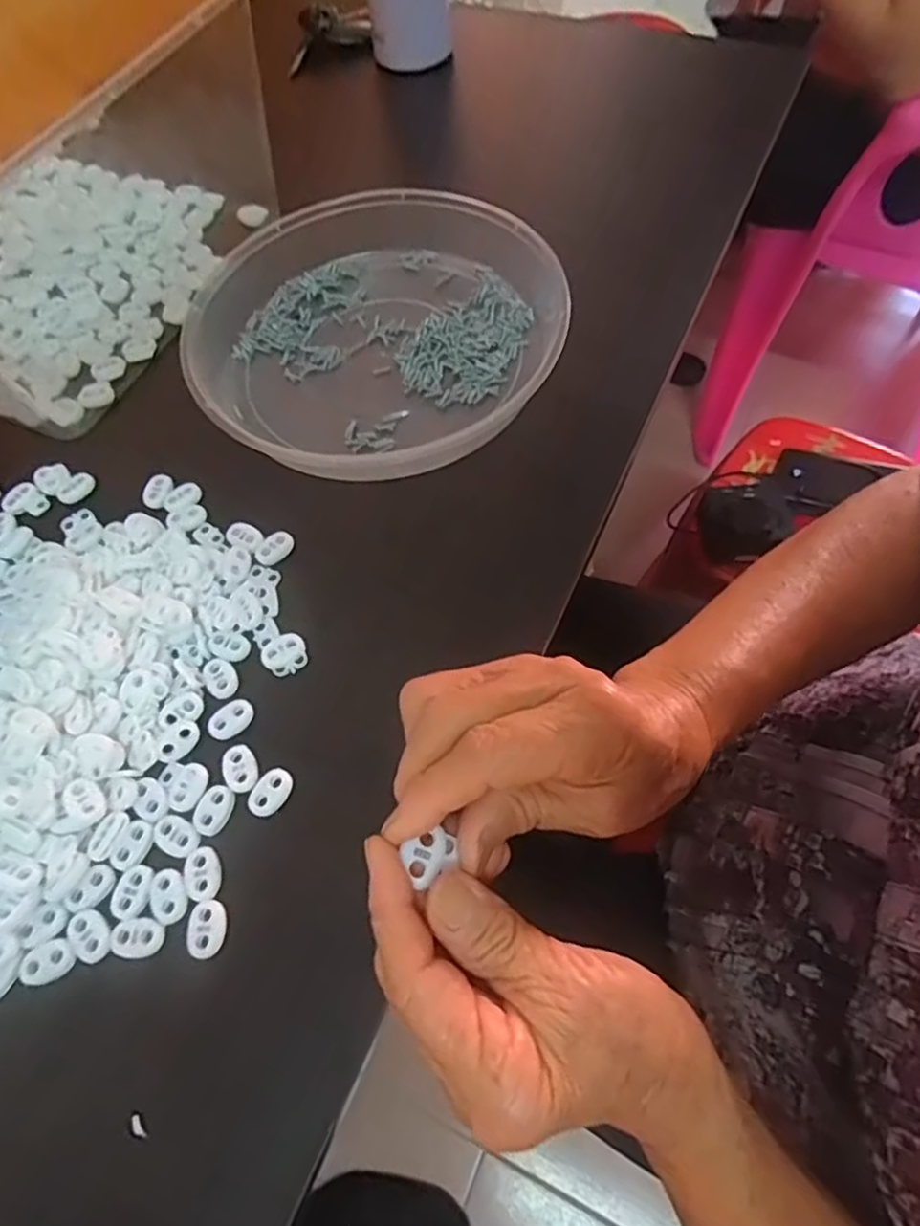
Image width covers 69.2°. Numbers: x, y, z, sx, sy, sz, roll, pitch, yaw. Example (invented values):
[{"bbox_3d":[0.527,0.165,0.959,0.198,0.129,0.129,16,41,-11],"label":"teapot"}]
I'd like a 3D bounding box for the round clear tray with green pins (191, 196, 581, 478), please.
[{"bbox_3d":[-0.050,-0.182,0.424,0.217,0.038,0.225,-2,61,3],"label":"round clear tray with green pins"}]

